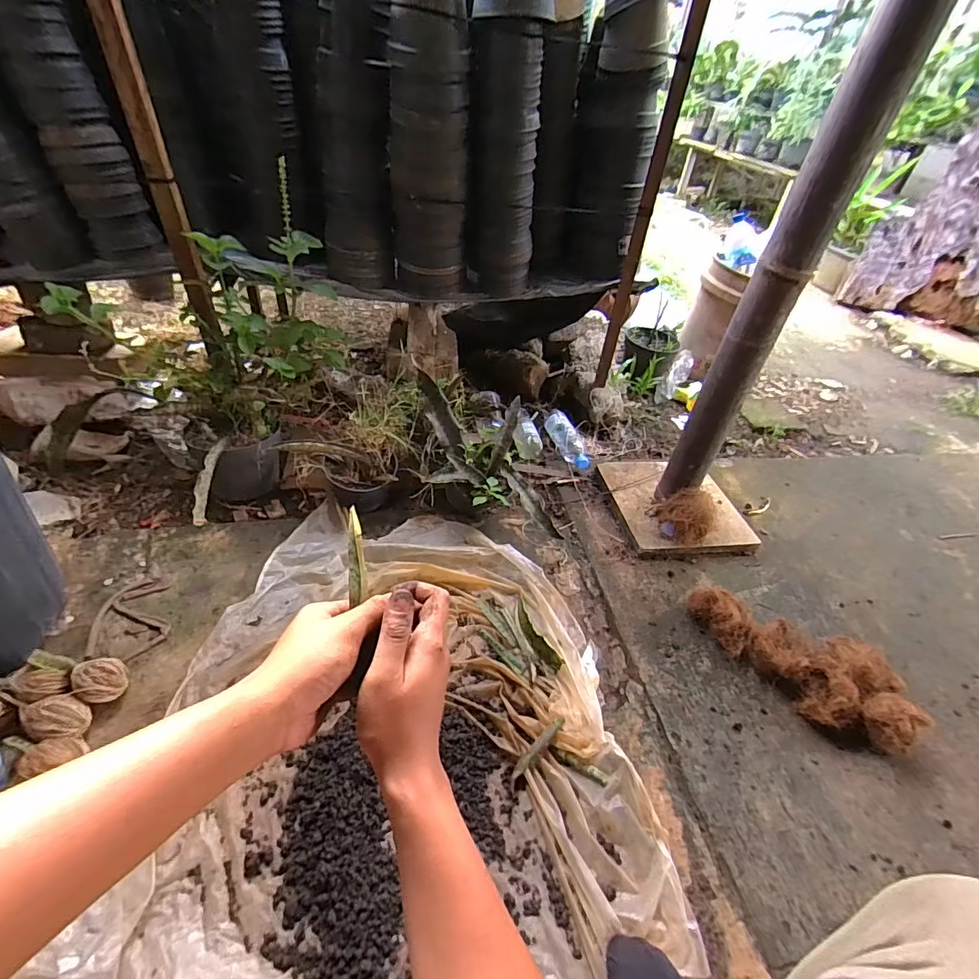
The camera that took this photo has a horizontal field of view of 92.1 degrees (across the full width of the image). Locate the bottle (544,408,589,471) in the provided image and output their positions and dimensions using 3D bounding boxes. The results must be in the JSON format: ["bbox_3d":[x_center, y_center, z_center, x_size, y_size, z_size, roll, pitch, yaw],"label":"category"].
[{"bbox_3d":[0.210,-0.140,1.290,0.055,0.053,0.238,-7,44,-16],"label":"bottle"}]

